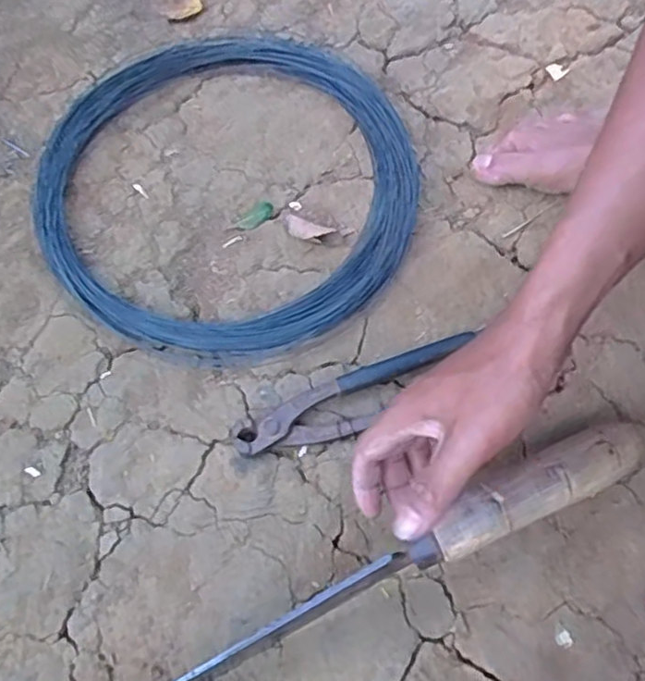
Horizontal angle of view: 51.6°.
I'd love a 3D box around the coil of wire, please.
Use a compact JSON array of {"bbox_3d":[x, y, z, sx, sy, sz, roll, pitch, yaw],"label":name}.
[{"bbox_3d":[-0.085,-0.139,0.567,0.308,0.028,0.327,-1,66,3],"label":"coil of wire"}]

